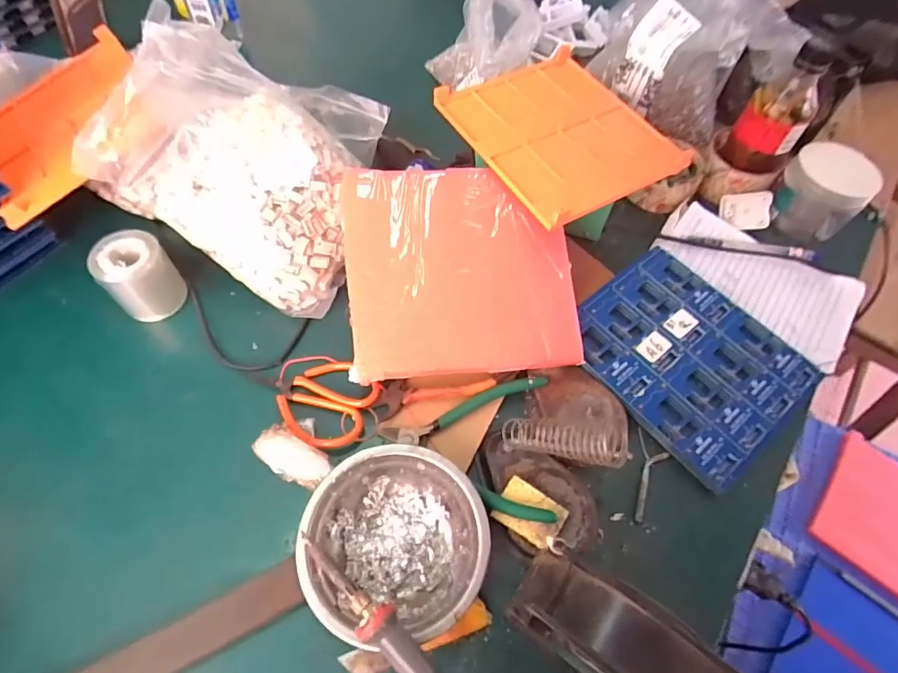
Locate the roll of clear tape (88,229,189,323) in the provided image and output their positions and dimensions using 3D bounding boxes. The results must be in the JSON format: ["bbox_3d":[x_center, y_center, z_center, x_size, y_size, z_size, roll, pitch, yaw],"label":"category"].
[{"bbox_3d":[-0.281,-0.055,0.455,0.058,0.063,0.056,1,60,-2],"label":"roll of clear tape"}]

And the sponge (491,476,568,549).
[{"bbox_3d":[0.061,0.133,0.376,0.048,0.011,0.035,30,63,14],"label":"sponge"}]

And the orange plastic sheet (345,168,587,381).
[{"bbox_3d":[0.010,-0.062,0.431,0.191,0.010,0.186,-4,74,-8],"label":"orange plastic sheet"}]

